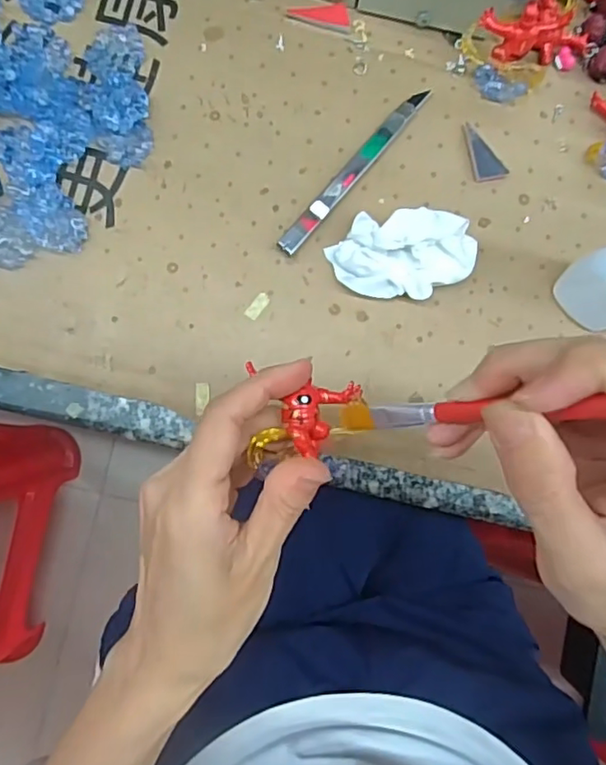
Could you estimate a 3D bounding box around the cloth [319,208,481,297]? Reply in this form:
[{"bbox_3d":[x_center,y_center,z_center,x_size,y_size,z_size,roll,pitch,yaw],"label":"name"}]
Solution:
[{"bbox_3d":[0.060,-0.074,0.339,0.086,0.037,0.047,6,85,-3],"label":"cloth"}]

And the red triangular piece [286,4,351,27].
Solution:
[{"bbox_3d":[0.011,-0.232,0.362,0.038,0.004,0.012,11,85,-3],"label":"red triangular piece"}]

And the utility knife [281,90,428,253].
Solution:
[{"bbox_3d":[0.032,-0.132,0.356,0.012,0.012,0.136,39,84,0],"label":"utility knife"}]

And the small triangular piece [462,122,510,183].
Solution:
[{"bbox_3d":[0.114,-0.146,0.363,0.021,0.007,0.038,-13,87,-5],"label":"small triangular piece"}]

